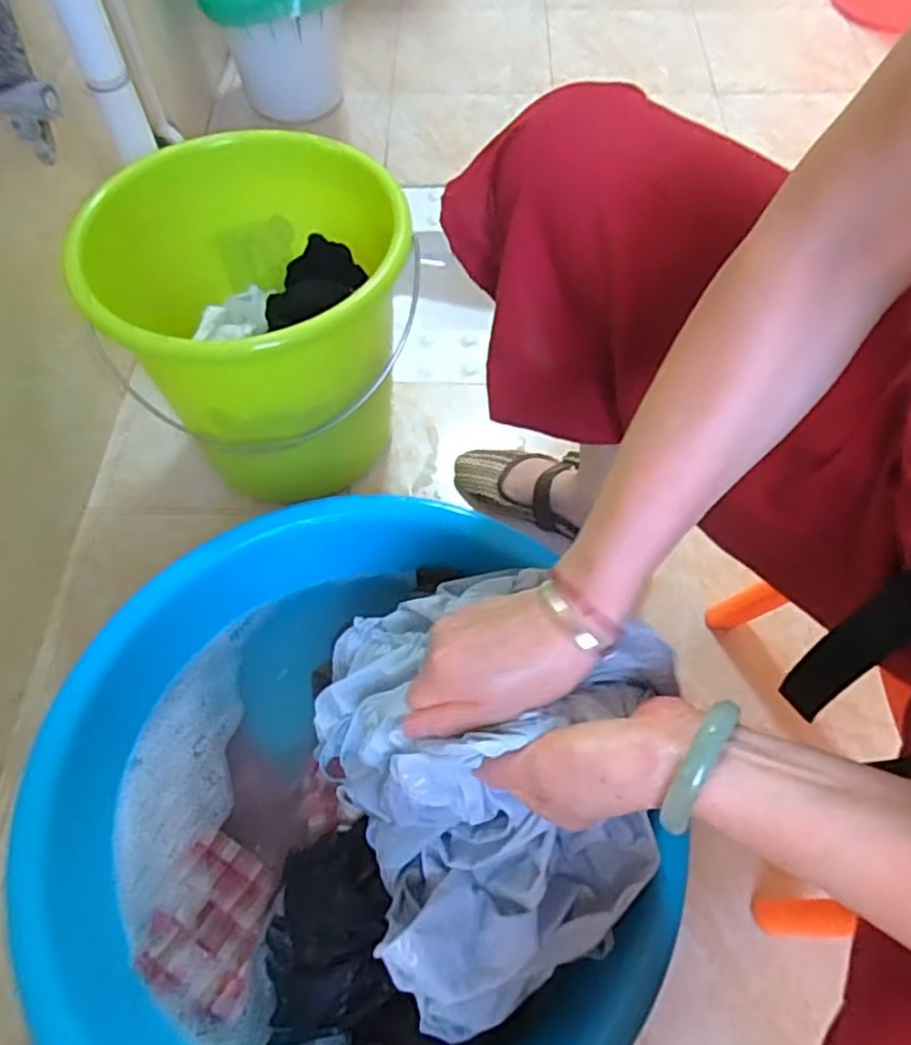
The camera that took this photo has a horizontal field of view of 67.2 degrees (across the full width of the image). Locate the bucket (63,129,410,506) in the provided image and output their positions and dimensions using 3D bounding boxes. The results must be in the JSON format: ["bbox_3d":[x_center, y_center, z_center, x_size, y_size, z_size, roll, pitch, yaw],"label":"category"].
[{"bbox_3d":[-0.184,-0.204,0.763,0.335,0.297,0.296,-25,63,-13],"label":"bucket"}]

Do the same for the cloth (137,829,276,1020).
[{"bbox_3d":[-0.194,0.319,0.554,0.090,0.018,0.107,18,62,11],"label":"cloth"}]

